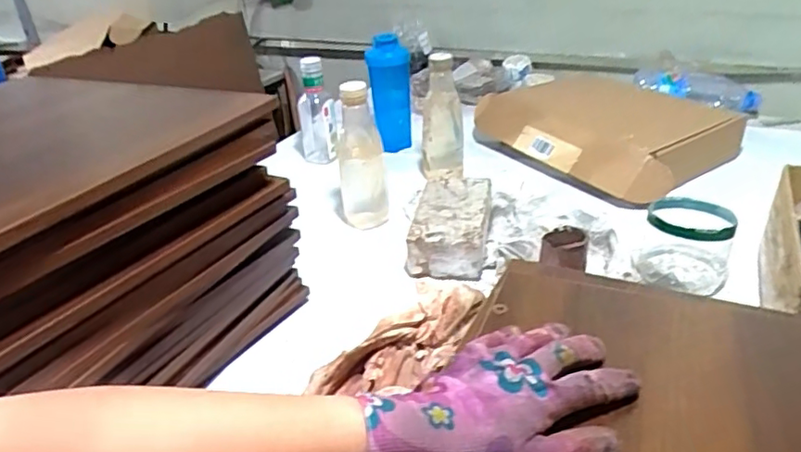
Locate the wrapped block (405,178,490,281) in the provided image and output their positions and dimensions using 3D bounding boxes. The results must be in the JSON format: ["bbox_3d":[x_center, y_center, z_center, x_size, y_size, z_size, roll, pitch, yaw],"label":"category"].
[{"bbox_3d":[0.077,-0.004,0.895,0.110,0.067,0.215,3,30,13],"label":"wrapped block"}]

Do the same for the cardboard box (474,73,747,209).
[{"bbox_3d":[0.382,-0.200,1.137,0.296,0.100,0.422,-19,32,-24],"label":"cardboard box"}]

